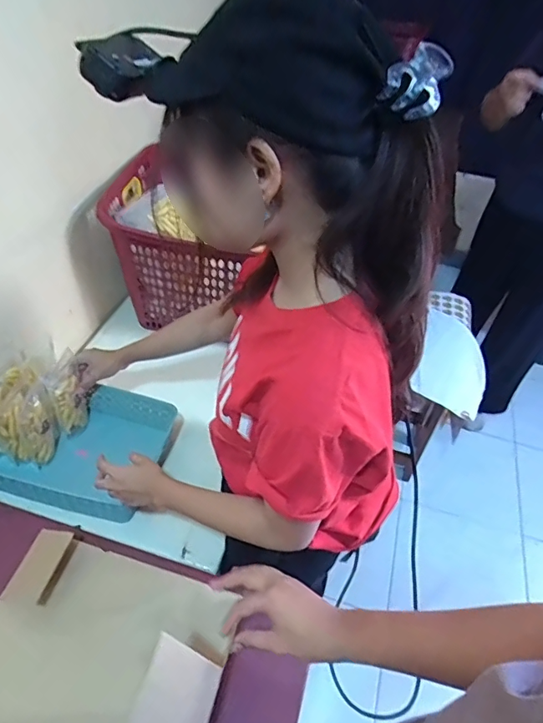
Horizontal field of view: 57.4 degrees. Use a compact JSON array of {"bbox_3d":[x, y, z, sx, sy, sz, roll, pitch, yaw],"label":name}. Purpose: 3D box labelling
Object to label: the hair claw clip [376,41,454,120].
[{"bbox_3d":[0.114,-0.219,0.387,0.043,0.050,0.029,33,50,24],"label":"hair claw clip"}]

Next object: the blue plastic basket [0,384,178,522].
[{"bbox_3d":[-0.355,0.143,0.912,0.314,0.101,0.253,13,45,6],"label":"blue plastic basket"}]

